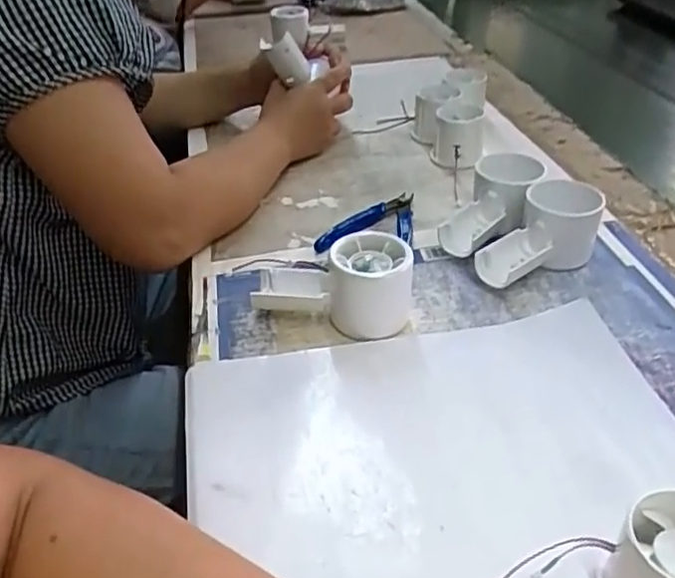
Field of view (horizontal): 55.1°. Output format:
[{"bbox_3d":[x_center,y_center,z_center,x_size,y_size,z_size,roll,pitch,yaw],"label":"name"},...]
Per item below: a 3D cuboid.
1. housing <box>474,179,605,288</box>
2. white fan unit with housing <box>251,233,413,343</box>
[{"bbox_3d":[0.157,-0.039,0.503,0.101,0.059,0.055,-31,45,-33],"label":"housing"},{"bbox_3d":[-0.002,-0.005,0.467,0.110,0.056,0.056,3,37,6],"label":"white fan unit with housing"}]

